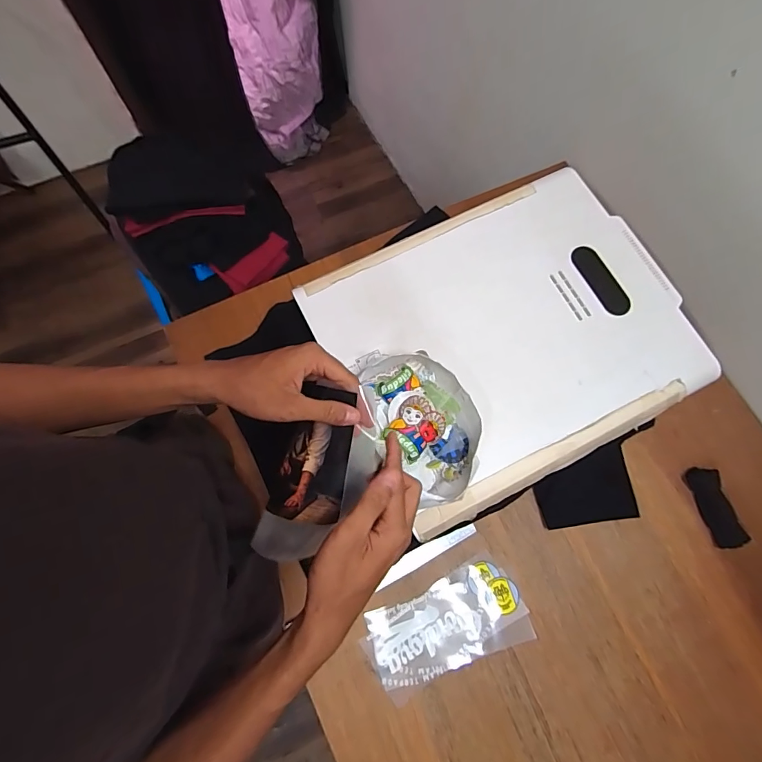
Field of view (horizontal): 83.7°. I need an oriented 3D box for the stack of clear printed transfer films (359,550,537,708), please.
[{"bbox_3d":[0.100,0.381,0.659,0.244,0.010,0.130,-23,73,-9],"label":"stack of clear printed transfer films"}]

